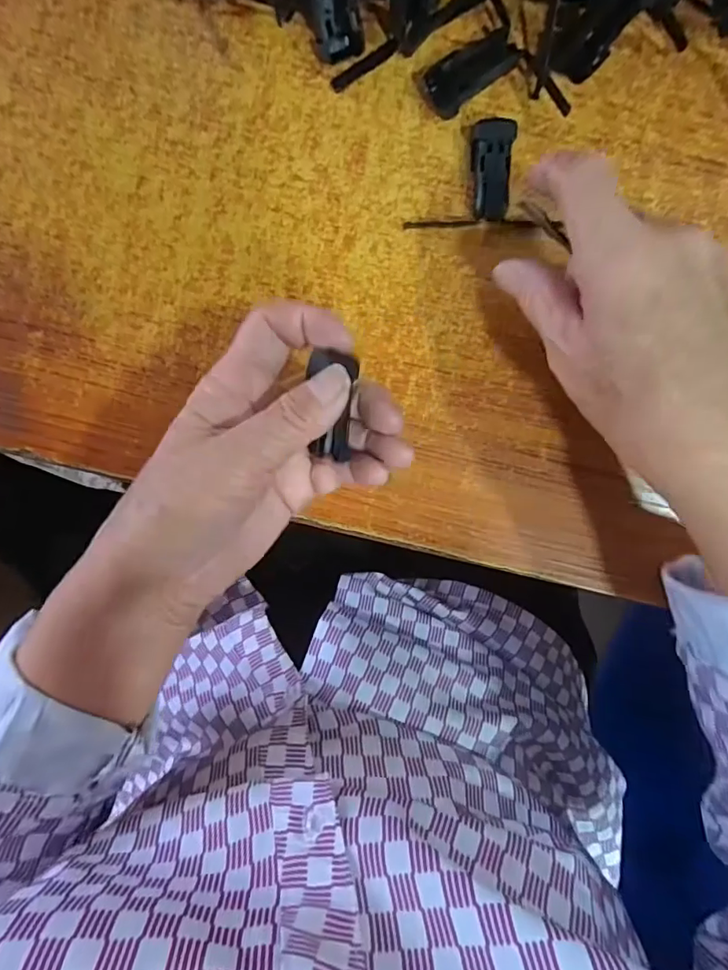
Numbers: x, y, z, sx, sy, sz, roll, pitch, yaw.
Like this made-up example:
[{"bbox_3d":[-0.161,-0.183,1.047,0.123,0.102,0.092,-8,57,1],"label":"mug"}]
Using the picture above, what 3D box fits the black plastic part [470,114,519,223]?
[{"bbox_3d":[0.063,-0.155,0.261,0.019,0.014,0.047,4,98,1],"label":"black plastic part"}]

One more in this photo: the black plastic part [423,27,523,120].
[{"bbox_3d":[0.053,-0.204,0.256,0.045,0.015,0.023,-38,95,6],"label":"black plastic part"}]

